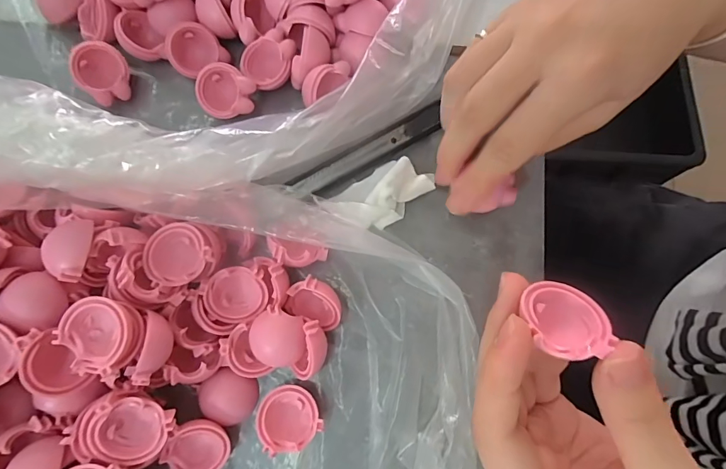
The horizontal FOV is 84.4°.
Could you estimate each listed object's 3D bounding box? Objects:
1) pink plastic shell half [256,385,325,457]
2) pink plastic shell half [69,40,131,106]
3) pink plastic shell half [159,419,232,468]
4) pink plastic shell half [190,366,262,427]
[{"bbox_3d":[-0.035,0.088,0.194,0.029,0.012,0.028,-16,77,-3],"label":"pink plastic shell half"},{"bbox_3d":[-0.153,-0.097,0.237,0.031,0.016,0.031,-1,101,-6],"label":"pink plastic shell half"},{"bbox_3d":[-0.080,0.102,0.193,0.030,0.015,0.030,-2,102,-10],"label":"pink plastic shell half"},{"bbox_3d":[-0.067,0.080,0.198,0.026,0.013,0.024,0,77,1],"label":"pink plastic shell half"}]

